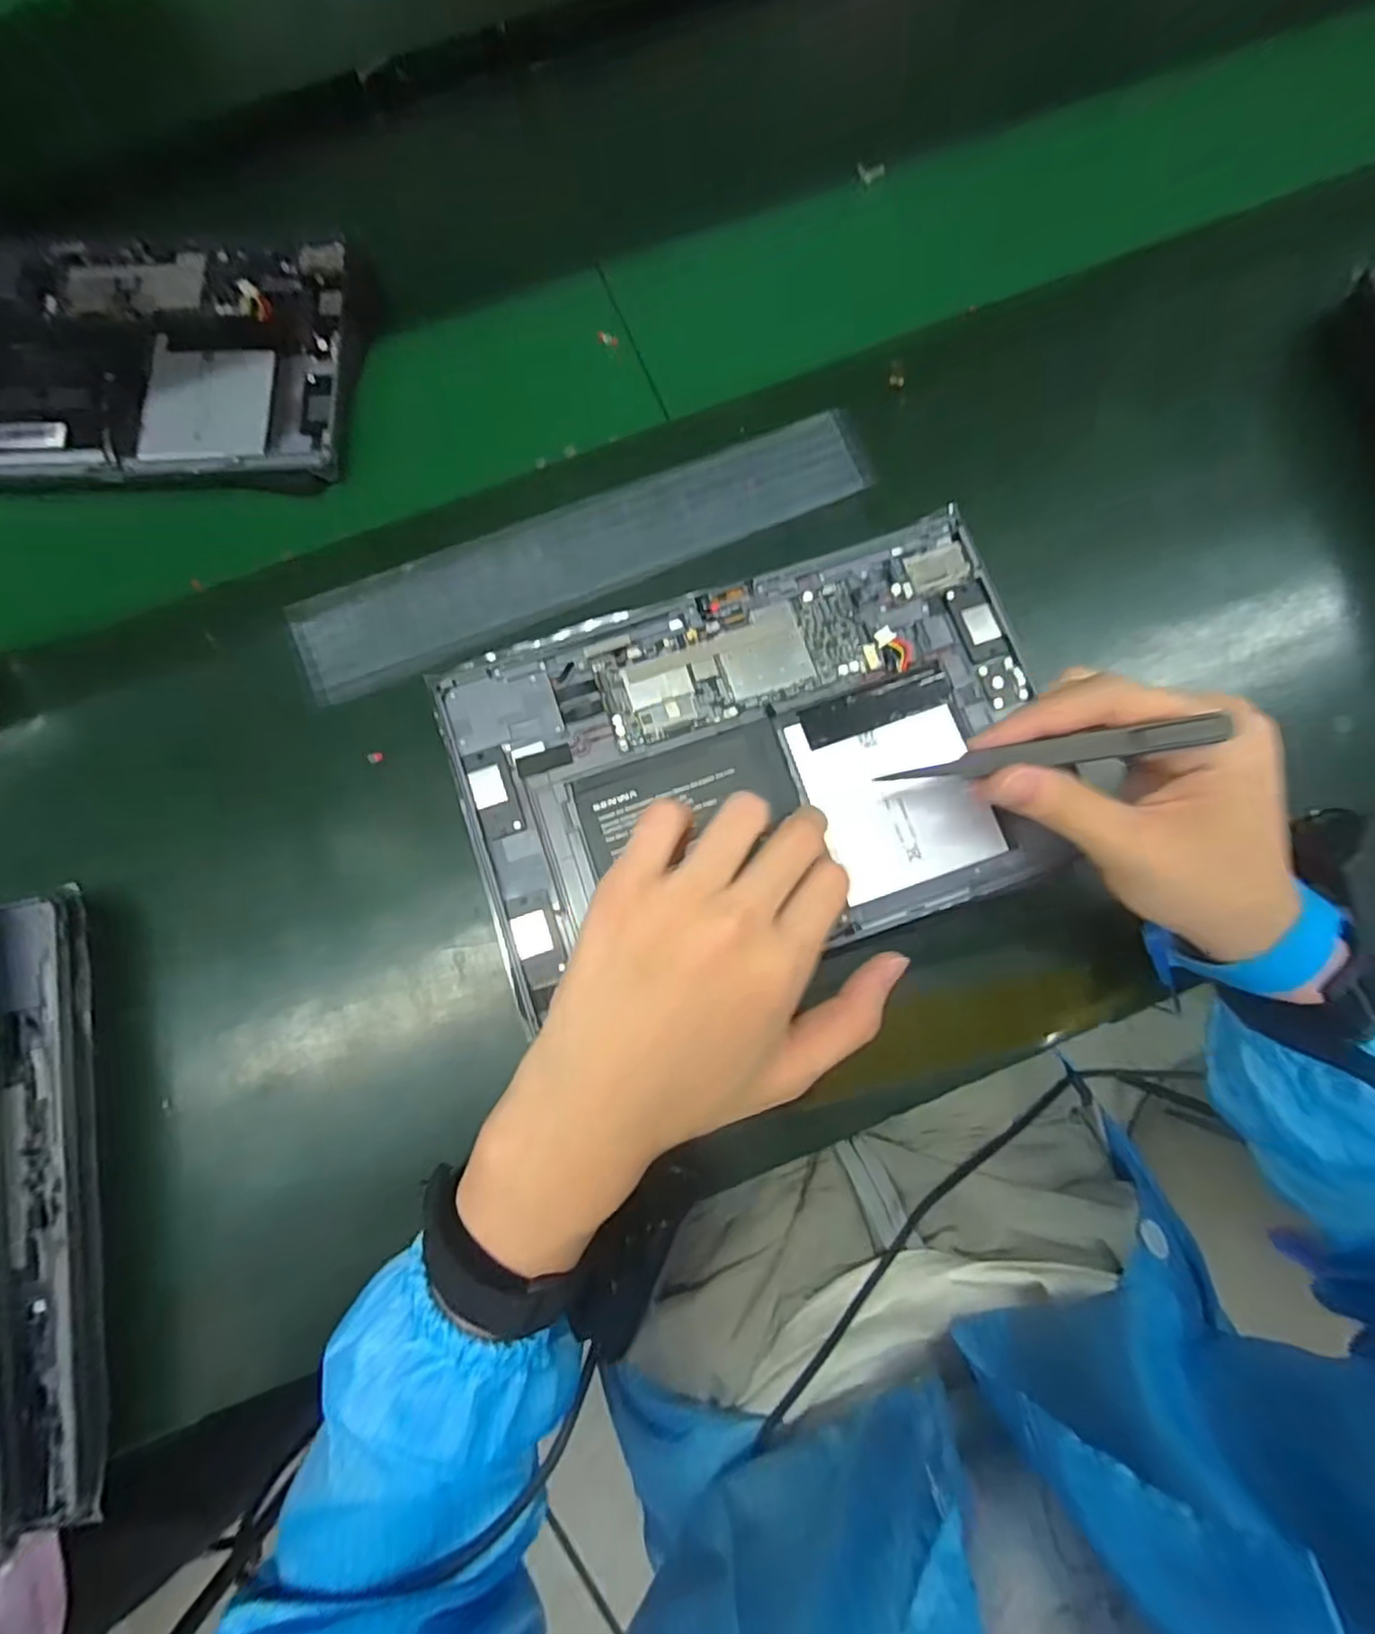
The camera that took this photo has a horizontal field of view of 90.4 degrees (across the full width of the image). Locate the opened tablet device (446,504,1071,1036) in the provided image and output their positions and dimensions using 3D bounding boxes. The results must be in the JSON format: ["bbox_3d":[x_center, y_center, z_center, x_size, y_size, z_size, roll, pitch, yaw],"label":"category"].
[{"bbox_3d":[0.031,-0.024,0.300,0.250,0.006,0.168,-19,80,-3],"label":"opened tablet device"}]

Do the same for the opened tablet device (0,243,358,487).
[{"bbox_3d":[-0.322,-0.270,0.400,0.247,0.008,0.160,0,79,1],"label":"opened tablet device"}]

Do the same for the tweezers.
[{"bbox_3d":[0.123,-0.022,0.242,0.104,0.008,0.009,-8,78,30],"label":"tweezers"}]

